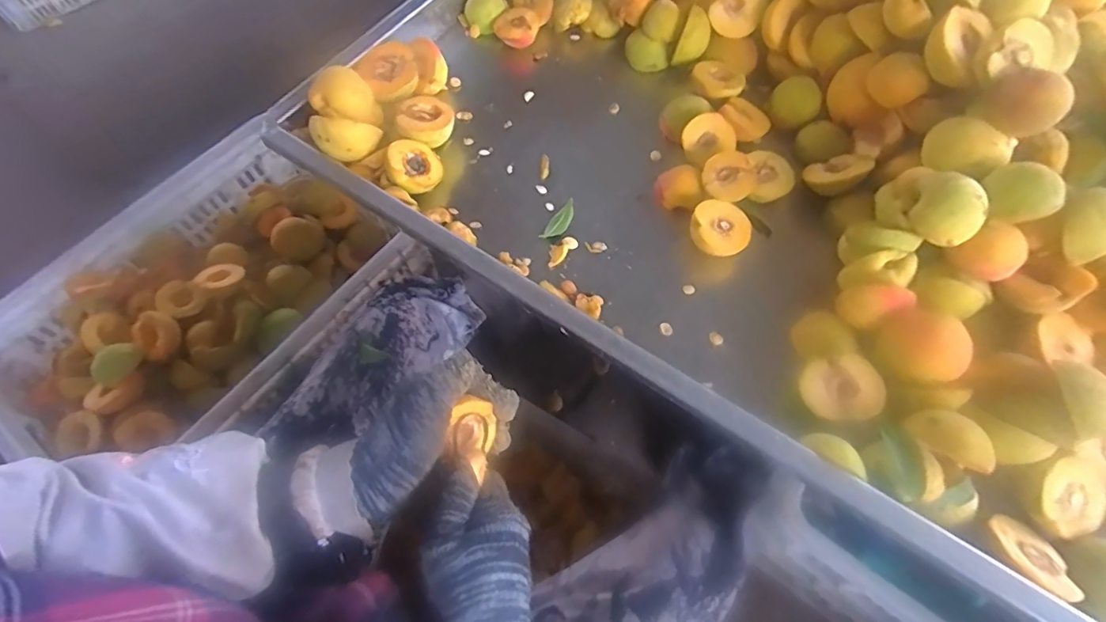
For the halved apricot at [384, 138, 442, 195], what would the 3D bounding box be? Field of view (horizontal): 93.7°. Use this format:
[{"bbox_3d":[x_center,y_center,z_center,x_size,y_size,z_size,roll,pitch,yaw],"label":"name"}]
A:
[{"bbox_3d":[-0.152,-0.154,0.561,0.059,0.030,0.059,20,59,-27],"label":"halved apricot"}]

